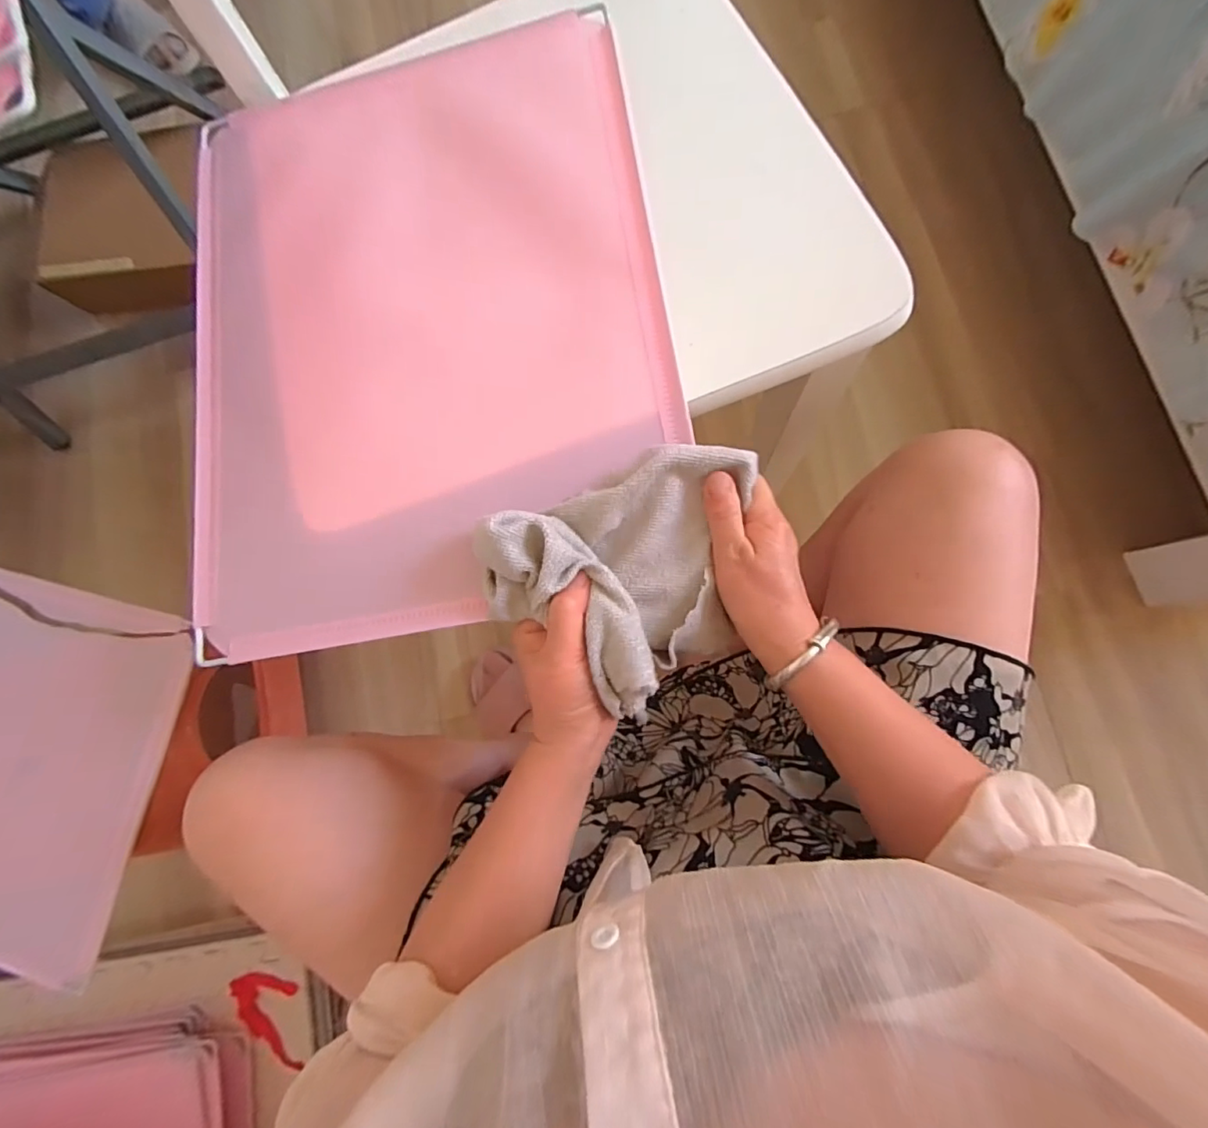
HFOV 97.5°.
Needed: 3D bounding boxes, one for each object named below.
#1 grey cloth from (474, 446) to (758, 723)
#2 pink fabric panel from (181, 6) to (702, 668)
[{"bbox_3d":[0.019,0.011,0.301,0.159,0.050,0.131,-23,81,2],"label":"grey cloth"},{"bbox_3d":[-0.130,-0.175,0.373,0.335,0.013,0.430,-10,79,6],"label":"pink fabric panel"}]

